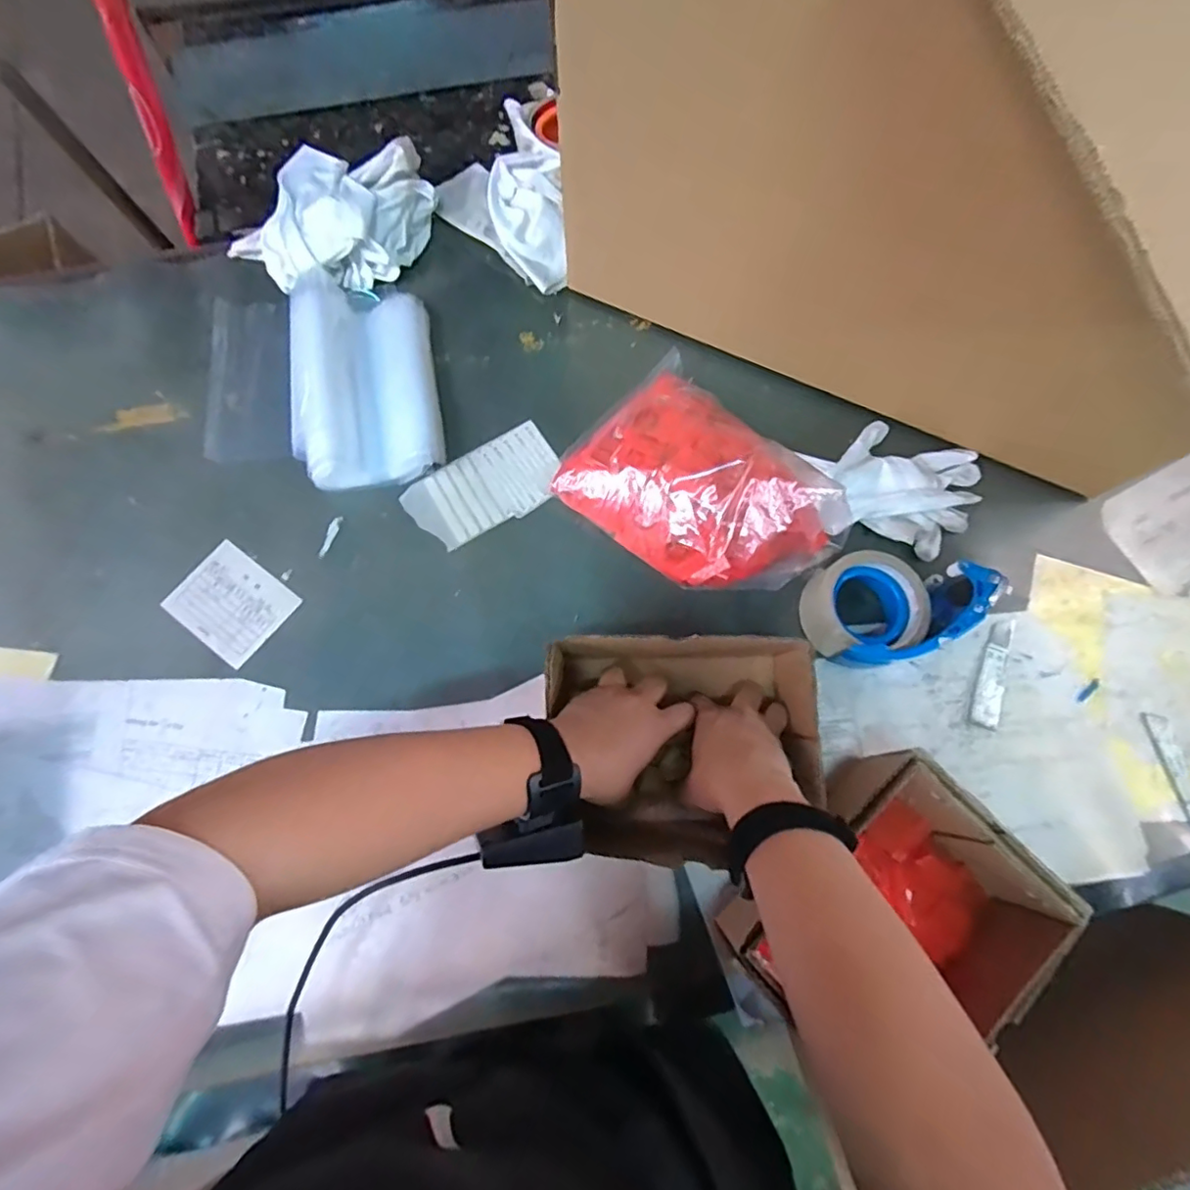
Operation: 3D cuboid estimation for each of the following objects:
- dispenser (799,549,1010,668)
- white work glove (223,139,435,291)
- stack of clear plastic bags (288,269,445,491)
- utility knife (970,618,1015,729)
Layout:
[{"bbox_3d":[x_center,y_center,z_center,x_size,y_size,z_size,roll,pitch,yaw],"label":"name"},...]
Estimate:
[{"bbox_3d":[0.270,0.010,0.512,0.160,0.058,0.098,-8,76,-3],"label":"dispenser"},{"bbox_3d":[-0.289,-0.415,0.611,0.195,0.061,0.187,0,76,-1],"label":"white work glove"},{"bbox_3d":[-0.238,-0.225,0.582,0.138,0.031,0.234,-10,77,-3],"label":"stack of clear plastic bags"},{"bbox_3d":[0.369,0.070,0.524,0.024,0.006,0.108,23,77,5],"label":"utility knife"}]

